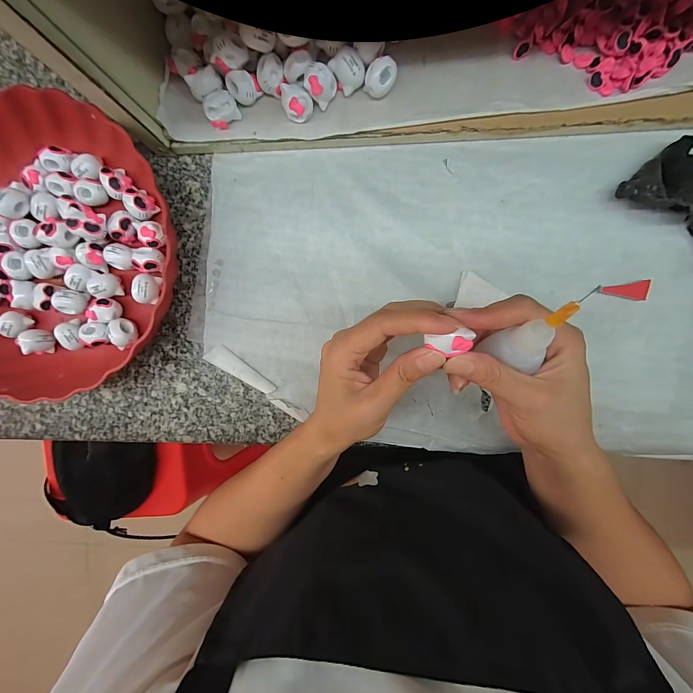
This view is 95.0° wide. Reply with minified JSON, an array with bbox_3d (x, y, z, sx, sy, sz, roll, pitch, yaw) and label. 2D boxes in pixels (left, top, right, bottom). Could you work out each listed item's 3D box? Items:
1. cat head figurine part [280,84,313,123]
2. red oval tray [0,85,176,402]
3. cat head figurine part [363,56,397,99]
[{"bbox_3d":[-0.038,-0.187,0.247,0.022,0.019,0.018,6,93,6],"label":"cat head figurine part"},{"bbox_3d":[-0.262,-0.083,0.281,0.236,0.046,0.234,-28,90,6],"label":"red oval tray"},{"bbox_3d":[0.026,-0.203,0.240,0.023,0.018,0.021,2,93,6],"label":"cat head figurine part"}]

